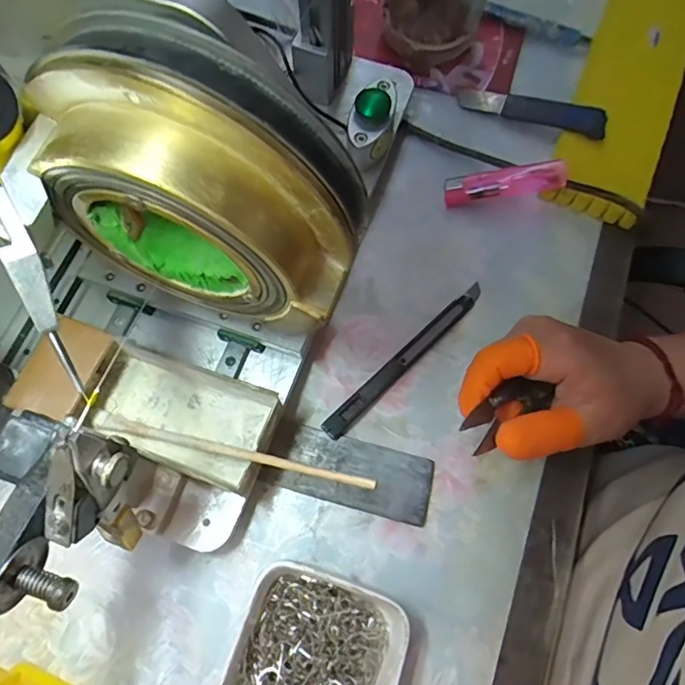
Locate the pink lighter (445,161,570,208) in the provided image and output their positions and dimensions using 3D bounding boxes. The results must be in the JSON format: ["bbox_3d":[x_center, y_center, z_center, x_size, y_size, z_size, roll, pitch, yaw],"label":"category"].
[{"bbox_3d":[0.109,-0.109,0.346,0.078,0.017,0.019,-5,71,18],"label":"pink lighter"}]

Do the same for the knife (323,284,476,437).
[{"bbox_3d":[0.040,0.009,0.317,0.135,0.010,0.013,-43,77,-13],"label":"knife"}]

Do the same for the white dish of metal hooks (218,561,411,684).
[{"bbox_3d":[-0.014,0.159,0.256,0.079,0.031,0.077,18,72,6],"label":"white dish of metal hooks"}]

